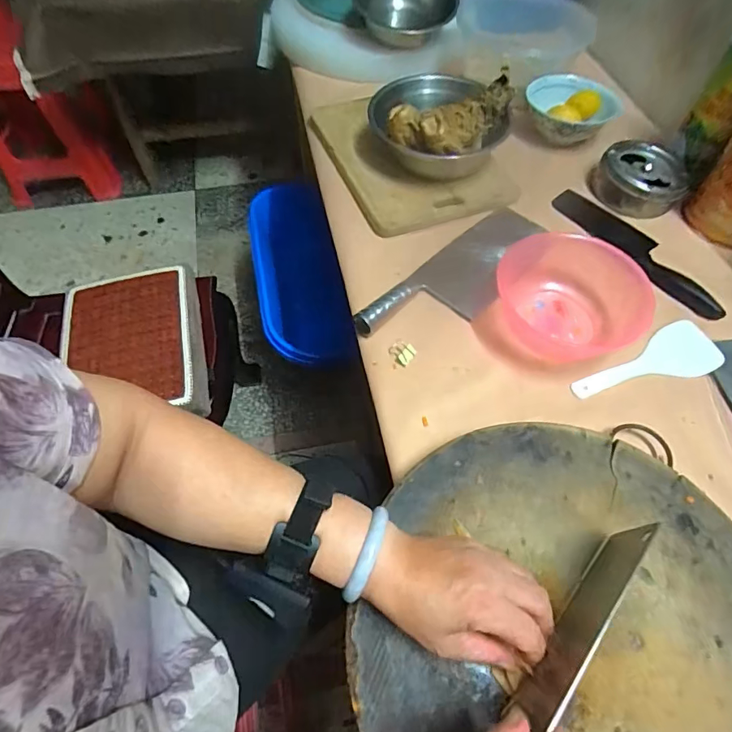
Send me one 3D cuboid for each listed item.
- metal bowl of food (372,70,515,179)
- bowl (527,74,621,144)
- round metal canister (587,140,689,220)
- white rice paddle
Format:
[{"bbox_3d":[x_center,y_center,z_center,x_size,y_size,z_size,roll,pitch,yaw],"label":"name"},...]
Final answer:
[{"bbox_3d":[0.111,-0.372,0.695,0.193,0.109,0.180,1,58,-1],"label":"metal bowl of food"},{"bbox_3d":[0.343,-0.432,0.774,0.145,0.053,0.155,1,58,-1],"label":"bowl"},{"bbox_3d":[0.421,-0.290,0.695,0.127,0.043,0.145,35,64,18],"label":"round metal canister"},{"bbox_3d":[0.331,0.000,0.536,0.189,0.006,0.067,-20,61,-13],"label":"white rice paddle"}]

